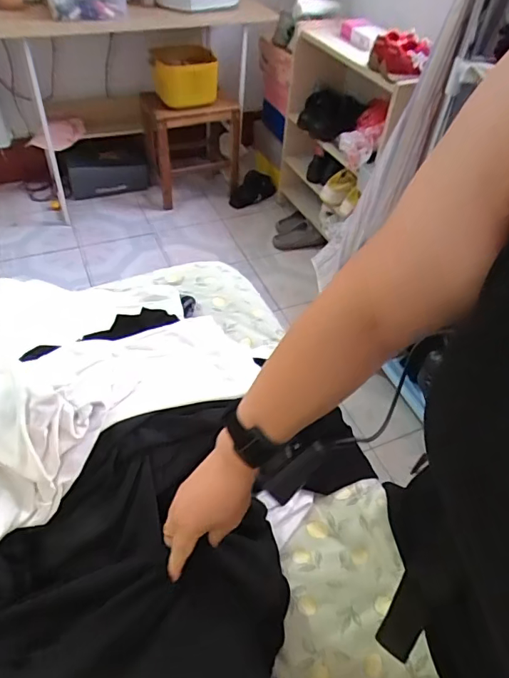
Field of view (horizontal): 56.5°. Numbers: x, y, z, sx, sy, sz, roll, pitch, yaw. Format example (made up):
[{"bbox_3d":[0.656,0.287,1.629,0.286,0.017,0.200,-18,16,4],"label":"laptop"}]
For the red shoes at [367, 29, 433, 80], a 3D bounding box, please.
[{"bbox_3d":[0.431,-0.851,1.408,0.159,0.075,0.224,11,47,6],"label":"red shoes"}]

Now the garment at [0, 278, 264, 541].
[{"bbox_3d":[-0.298,0.020,0.711,0.514,0.105,0.436,-27,54,-27],"label":"garment"}]

